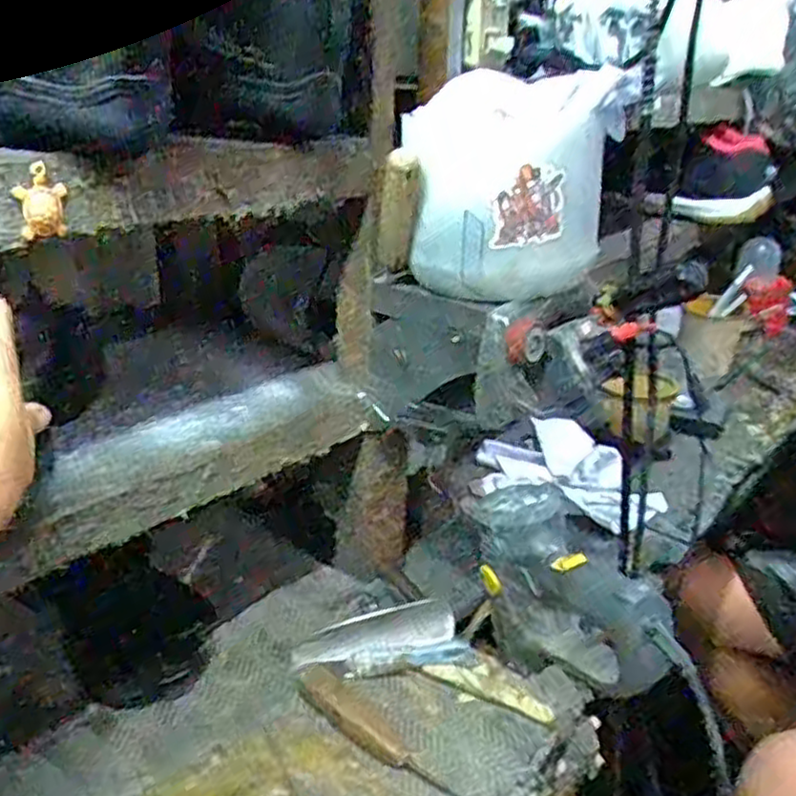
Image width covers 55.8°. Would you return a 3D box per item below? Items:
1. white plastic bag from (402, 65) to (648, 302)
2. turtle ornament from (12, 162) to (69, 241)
[{"bbox_3d":[0.080,-0.157,0.549,0.124,0.143,0.116,-17,33,-39],"label":"white plastic bag"},{"bbox_3d":[-0.179,-0.099,0.378,0.023,0.035,0.006,-14,31,-34],"label":"turtle ornament"}]

